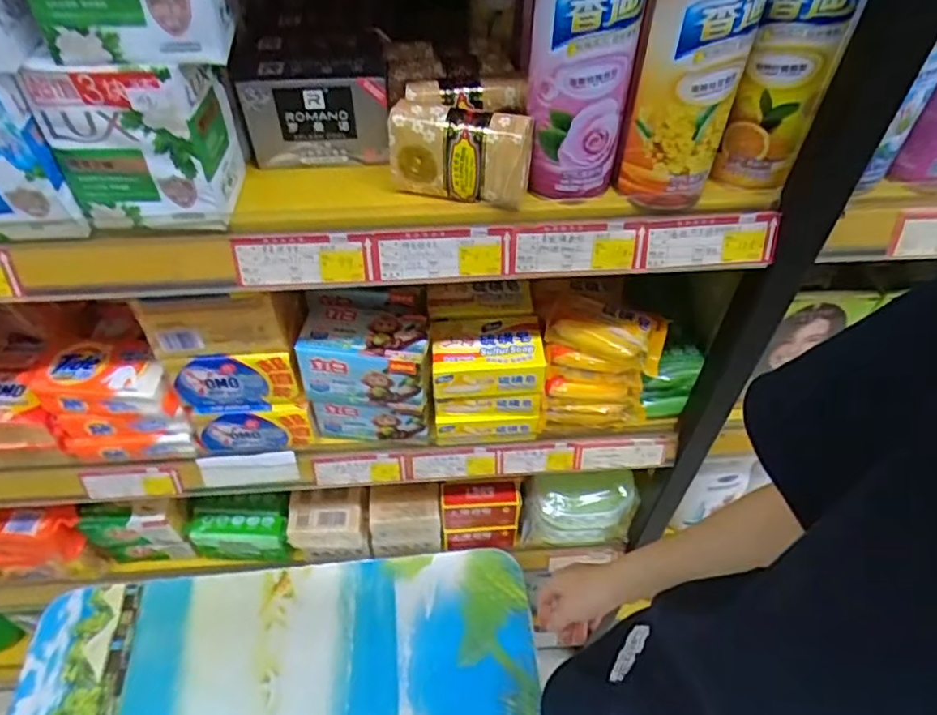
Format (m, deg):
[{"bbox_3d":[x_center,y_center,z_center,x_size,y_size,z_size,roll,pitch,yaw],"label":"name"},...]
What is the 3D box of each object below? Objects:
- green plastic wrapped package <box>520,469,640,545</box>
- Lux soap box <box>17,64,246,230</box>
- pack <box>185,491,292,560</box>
[{"bbox_3d":[0.144,0.196,0.818,0.145,0.124,0.038,-1,50,-2],"label":"green plastic wrapped package"},{"bbox_3d":[-0.200,-0.143,0.393,0.087,0.100,0.066,0,50,-1],"label":"Lux soap box"},{"bbox_3d":[-0.289,0.219,0.815,0.121,0.066,0.060,-1,50,-1],"label":"pack"}]

